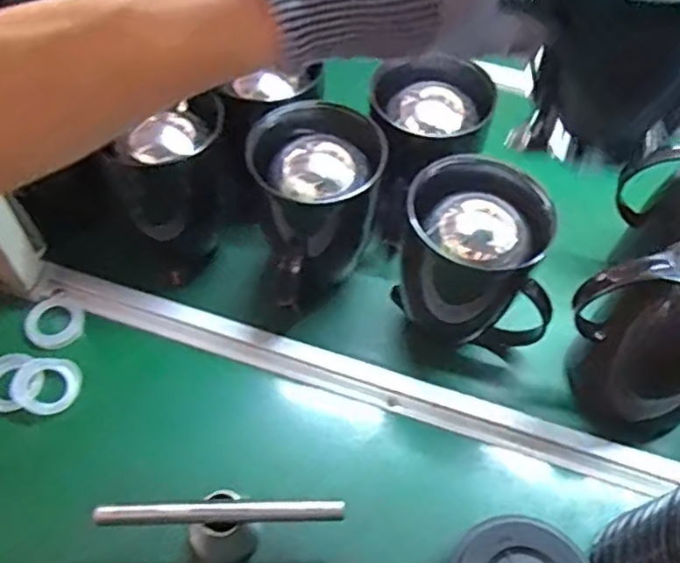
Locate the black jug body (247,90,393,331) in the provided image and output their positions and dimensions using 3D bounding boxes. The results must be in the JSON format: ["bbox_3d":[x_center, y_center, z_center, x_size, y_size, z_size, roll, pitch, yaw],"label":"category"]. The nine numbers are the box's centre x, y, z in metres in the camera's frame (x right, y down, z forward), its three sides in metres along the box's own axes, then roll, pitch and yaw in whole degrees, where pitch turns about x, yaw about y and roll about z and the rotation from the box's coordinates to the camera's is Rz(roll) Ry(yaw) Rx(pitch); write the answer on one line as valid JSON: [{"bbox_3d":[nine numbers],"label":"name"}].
[{"bbox_3d":[-0.024,-0.061,0.666,0.127,0.184,0.148,-1,54,-4],"label":"black jug body"}]

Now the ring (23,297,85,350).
[{"bbox_3d":[-0.301,0.043,0.686,0.061,0.010,0.058,1,54,-2],"label":"ring"}]

